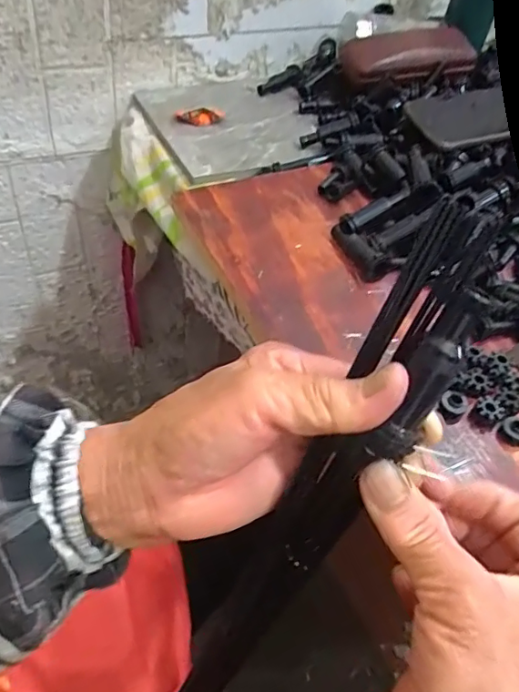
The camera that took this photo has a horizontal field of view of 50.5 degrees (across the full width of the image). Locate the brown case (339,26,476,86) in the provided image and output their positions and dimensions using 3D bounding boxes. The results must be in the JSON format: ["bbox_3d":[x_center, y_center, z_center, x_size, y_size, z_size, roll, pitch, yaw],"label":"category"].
[{"bbox_3d":[0.172,-0.329,0.627,0.154,0.036,0.070,-9,50,-16],"label":"brown case"}]

